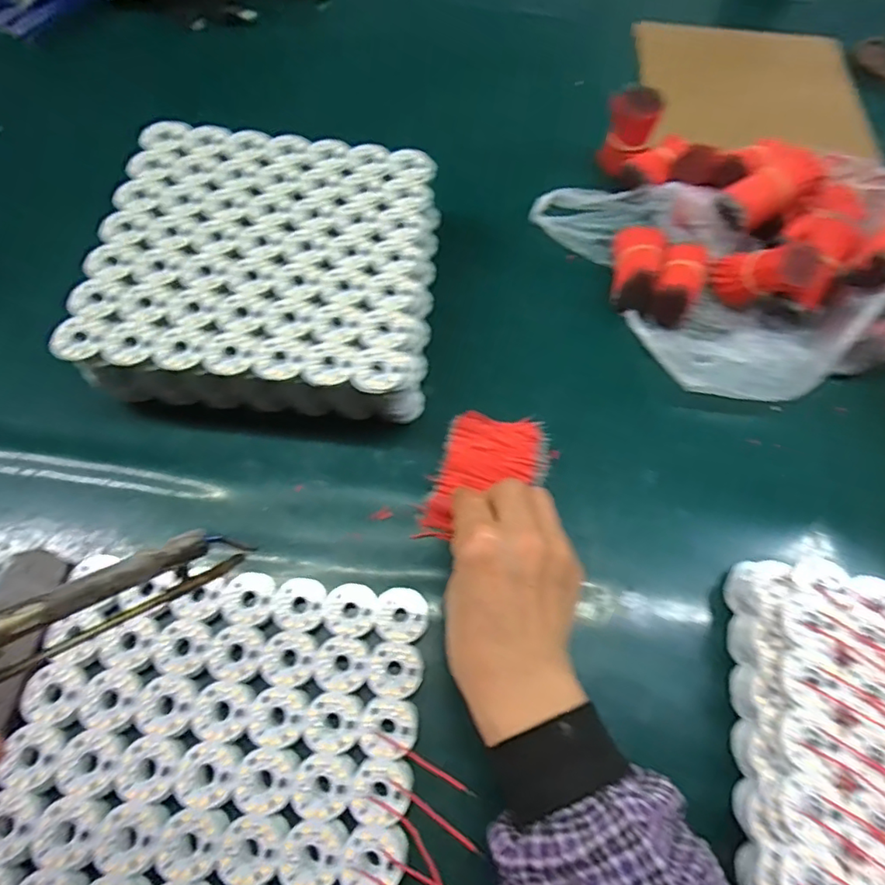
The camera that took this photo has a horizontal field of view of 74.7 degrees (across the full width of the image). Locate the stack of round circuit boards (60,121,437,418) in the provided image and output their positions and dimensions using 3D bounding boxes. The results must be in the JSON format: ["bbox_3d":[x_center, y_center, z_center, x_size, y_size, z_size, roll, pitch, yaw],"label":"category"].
[{"bbox_3d":[-0.124,-0.126,0.428,0.220,0.066,0.210,4,64,-1],"label":"stack of round circuit boards"}]

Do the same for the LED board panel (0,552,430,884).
[{"bbox_3d":[-0.121,0.178,0.308,0.206,0.014,0.208,5,64,-1],"label":"LED board panel"}]

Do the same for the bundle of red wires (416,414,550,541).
[{"bbox_3d":[0.032,0.023,0.396,0.070,0.019,0.101,19,64,6],"label":"bundle of red wires"}]

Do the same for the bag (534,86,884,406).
[{"bbox_3d":[0.238,-0.176,0.468,0.234,0.083,0.292,-33,70,-17],"label":"bag"}]

